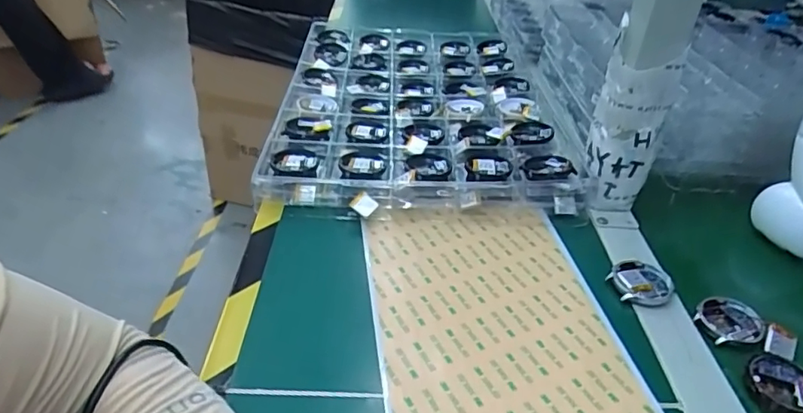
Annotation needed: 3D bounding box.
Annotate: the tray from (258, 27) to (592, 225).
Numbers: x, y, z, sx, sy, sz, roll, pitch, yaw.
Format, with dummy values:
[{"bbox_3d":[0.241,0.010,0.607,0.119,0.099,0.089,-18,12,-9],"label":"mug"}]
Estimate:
[{"bbox_3d":[0.014,-0.128,0.656,0.301,0.032,0.438,2,35,-3],"label":"tray"}]

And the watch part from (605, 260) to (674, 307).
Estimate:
[{"bbox_3d":[0.186,0.060,0.429,0.047,0.010,0.042,3,35,-1],"label":"watch part"}]

